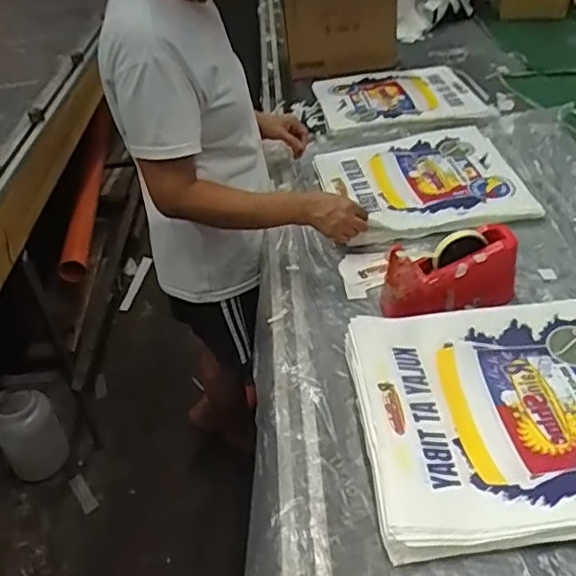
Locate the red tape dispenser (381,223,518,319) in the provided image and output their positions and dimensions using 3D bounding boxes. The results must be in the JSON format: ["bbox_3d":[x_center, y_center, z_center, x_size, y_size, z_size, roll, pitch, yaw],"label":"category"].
[{"bbox_3d":[0.244,-0.022,0.911,0.203,0.084,0.074,-13,39,-9],"label":"red tape dispenser"}]

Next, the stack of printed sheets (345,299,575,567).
[{"bbox_3d":[0.287,0.146,0.765,0.395,0.045,0.357,-7,38,0],"label":"stack of printed sheets"}]

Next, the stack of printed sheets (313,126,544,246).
[{"bbox_3d":[0.259,-0.215,1.216,0.364,0.033,0.336,-10,38,-3],"label":"stack of printed sheets"}]

